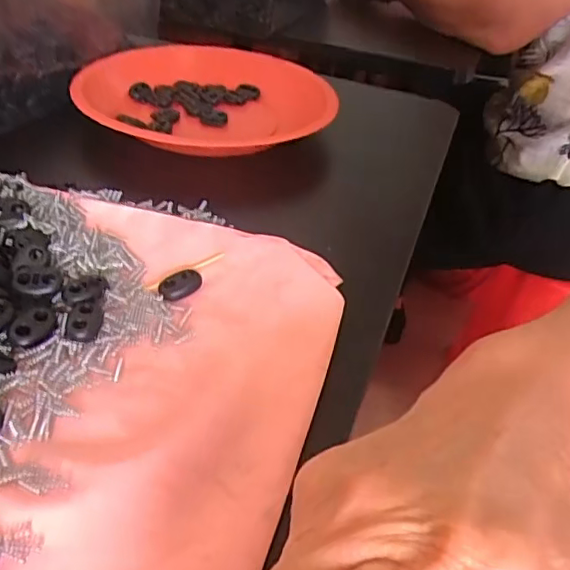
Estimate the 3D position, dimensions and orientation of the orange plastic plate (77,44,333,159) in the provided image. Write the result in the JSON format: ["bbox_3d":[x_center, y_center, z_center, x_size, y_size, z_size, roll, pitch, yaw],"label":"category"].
[{"bbox_3d":[-0.058,-0.138,0.449,0.191,0.035,0.177,-5,40,-14],"label":"orange plastic plate"}]

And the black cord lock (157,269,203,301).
[{"bbox_3d":[-0.051,-0.001,0.285,0.021,0.008,0.013,-10,41,-20],"label":"black cord lock"}]

